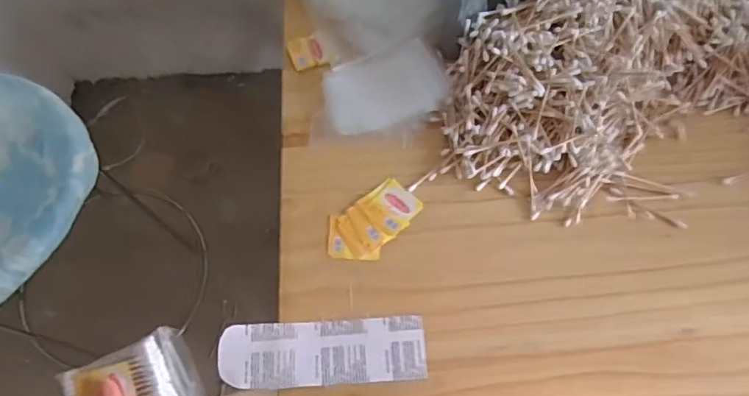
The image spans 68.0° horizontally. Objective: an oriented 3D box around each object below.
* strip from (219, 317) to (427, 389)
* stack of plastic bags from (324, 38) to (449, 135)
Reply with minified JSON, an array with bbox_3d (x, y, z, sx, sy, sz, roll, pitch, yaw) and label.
[{"bbox_3d":[-0.044,0.132,0.477,0.173,0.006,0.053,-3,66,1],"label":"strip"},{"bbox_3d":[0.011,-0.110,0.569,0.121,0.018,0.083,-21,67,-7],"label":"stack of plastic bags"}]

